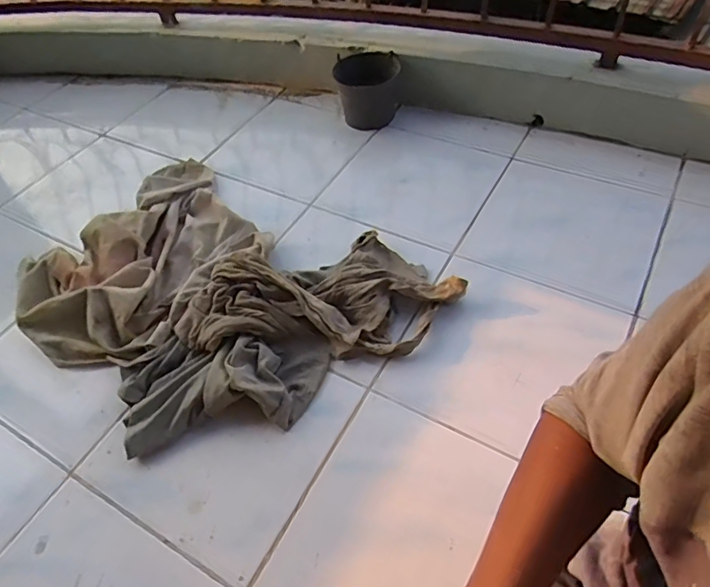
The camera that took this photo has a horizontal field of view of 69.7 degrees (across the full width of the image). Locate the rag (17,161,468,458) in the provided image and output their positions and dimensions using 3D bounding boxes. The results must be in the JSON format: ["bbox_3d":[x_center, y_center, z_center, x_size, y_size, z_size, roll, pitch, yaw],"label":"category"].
[{"bbox_3d":[-0.233,-0.018,0.847,0.641,0.088,0.507,33,63,28],"label":"rag"}]

